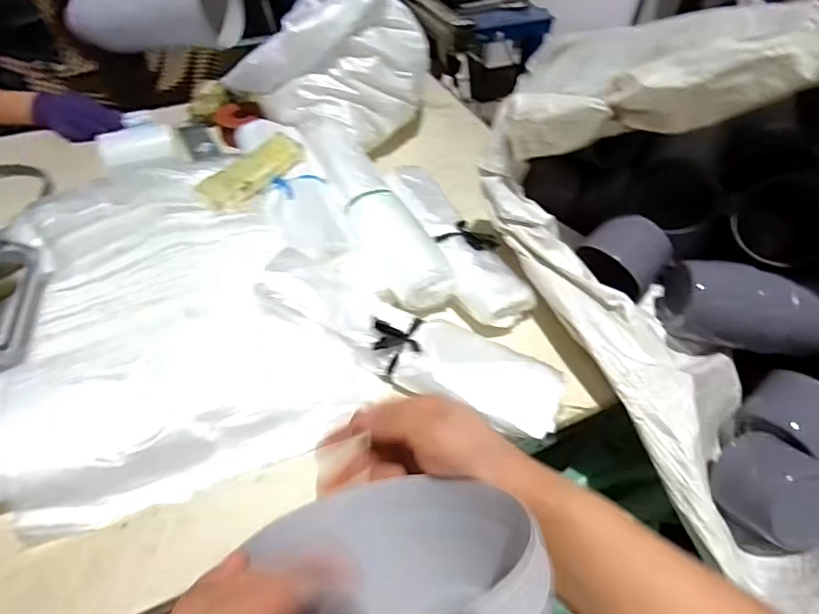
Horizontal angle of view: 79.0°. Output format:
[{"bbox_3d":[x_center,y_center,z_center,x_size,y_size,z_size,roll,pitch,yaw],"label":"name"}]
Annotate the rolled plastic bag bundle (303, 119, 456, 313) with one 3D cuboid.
[{"bbox_3d":[-0.066,-0.165,0.788,0.113,0.069,0.433,-15,51,-14],"label":"rolled plastic bag bundle"}]

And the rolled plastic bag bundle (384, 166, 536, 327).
[{"bbox_3d":[0.065,-0.118,0.754,0.098,0.045,0.362,-15,52,-15],"label":"rolled plastic bag bundle"}]

